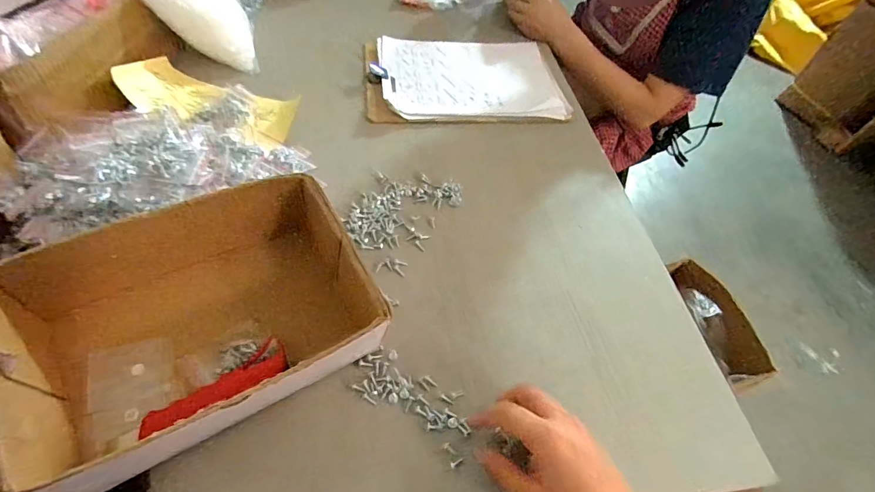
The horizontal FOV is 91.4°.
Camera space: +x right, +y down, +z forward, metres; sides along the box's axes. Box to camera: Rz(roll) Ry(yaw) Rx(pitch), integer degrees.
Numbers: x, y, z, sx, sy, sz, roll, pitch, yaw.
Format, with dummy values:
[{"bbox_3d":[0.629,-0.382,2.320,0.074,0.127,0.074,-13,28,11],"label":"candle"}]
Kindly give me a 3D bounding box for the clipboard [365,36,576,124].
[{"bbox_3d":[0.044,-0.276,0.696,0.311,0.017,0.235,-5,53,-6],"label":"clipboard"}]

